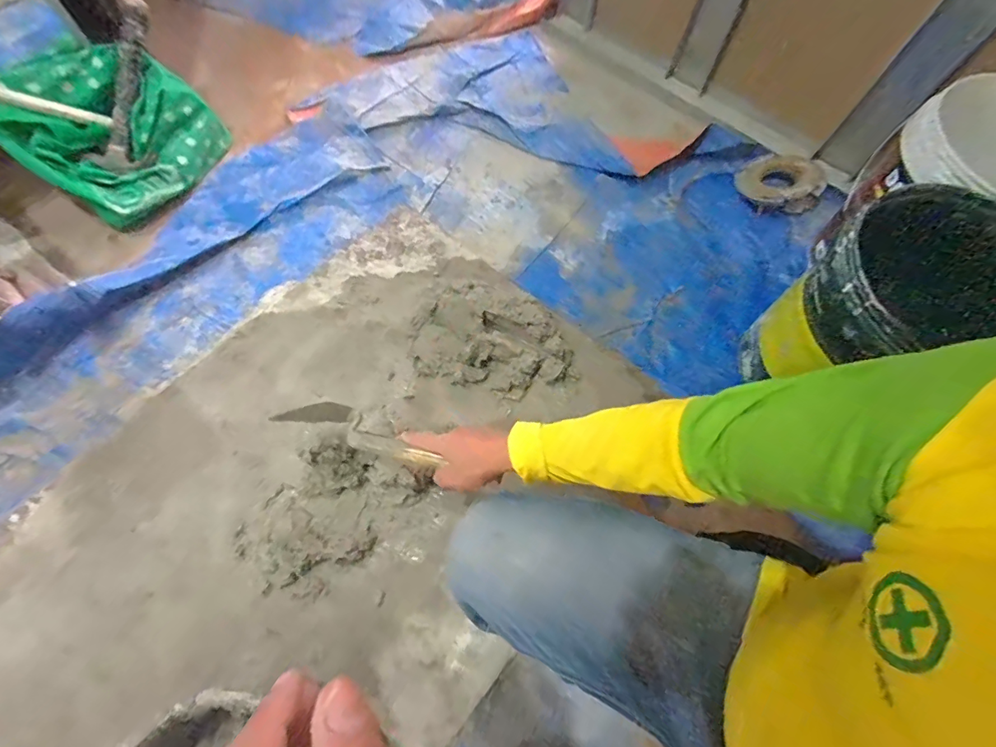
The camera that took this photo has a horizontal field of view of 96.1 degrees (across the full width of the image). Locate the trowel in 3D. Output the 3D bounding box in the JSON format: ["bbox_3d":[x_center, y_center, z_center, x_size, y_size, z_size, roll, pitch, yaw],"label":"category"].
[{"bbox_3d":[-0.186,0.083,0.617,0.245,0.041,0.053,19,68,15],"label":"trowel"}]

